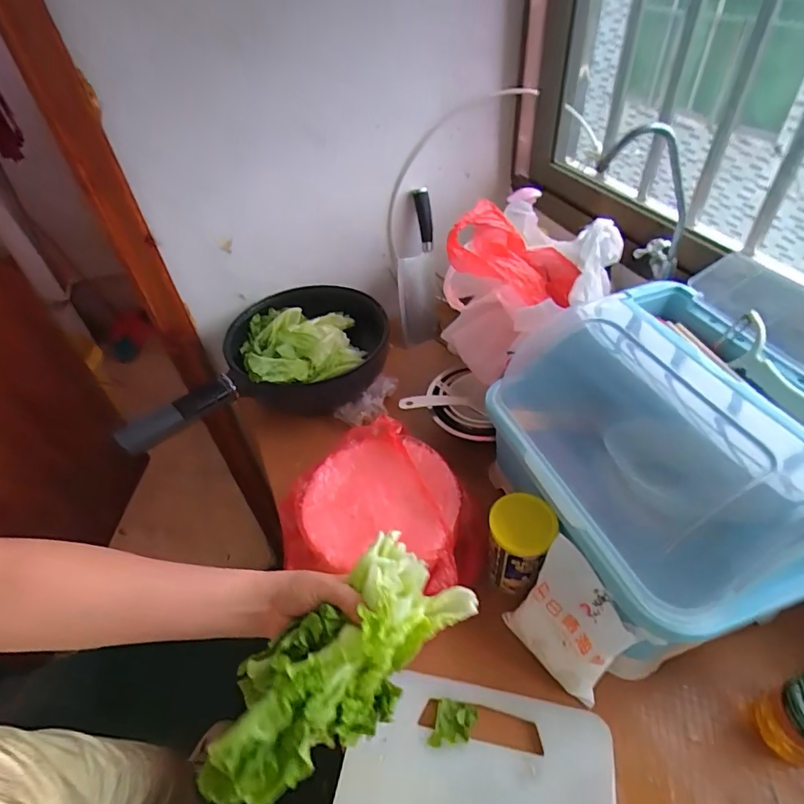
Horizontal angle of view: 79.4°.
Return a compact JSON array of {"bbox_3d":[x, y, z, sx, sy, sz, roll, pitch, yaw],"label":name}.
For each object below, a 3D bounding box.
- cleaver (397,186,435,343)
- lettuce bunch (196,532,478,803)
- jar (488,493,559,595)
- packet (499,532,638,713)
[{"bbox_3d":[0.030,-0.256,0.982,0.073,0.325,0.037,-6,45,0],"label":"cleaver"},{"bbox_3d":[-0.052,0.196,0.372,0.102,0.083,0.210,30,46,31],"label":"lettuce bunch"},{"bbox_3d":[0.139,0.168,0.581,0.074,0.109,0.075,12,48,17],"label":"jar"},{"bbox_3d":[0.174,0.235,0.508,0.047,0.156,0.119,-1,39,-42],"label":"packet"}]

